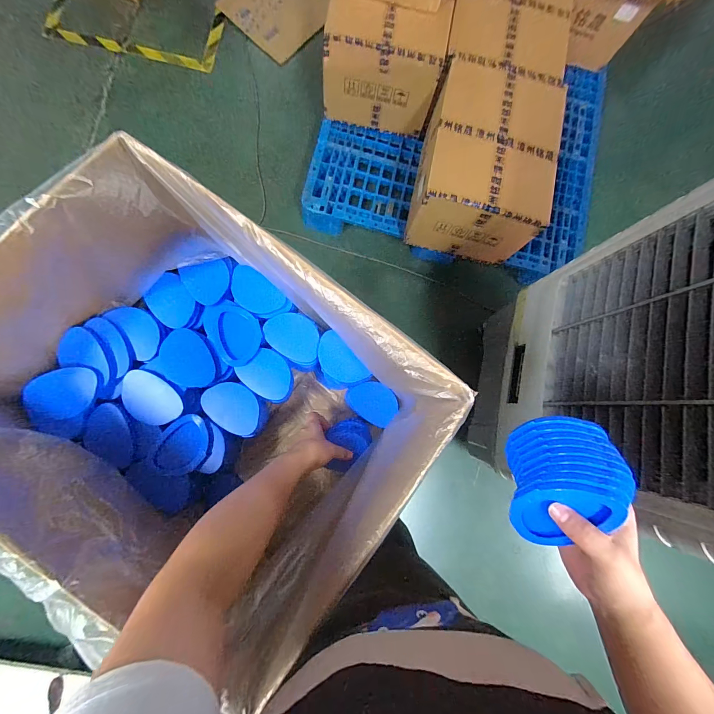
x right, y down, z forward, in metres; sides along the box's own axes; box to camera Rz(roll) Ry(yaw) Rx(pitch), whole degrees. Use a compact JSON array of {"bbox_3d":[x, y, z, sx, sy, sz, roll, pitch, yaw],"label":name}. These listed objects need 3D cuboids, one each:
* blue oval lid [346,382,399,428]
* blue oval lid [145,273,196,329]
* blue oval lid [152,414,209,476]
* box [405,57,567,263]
[{"bbox_3d":[0.030,0.080,0.613,0.091,0.007,0.066,41,81,1],"label":"blue oval lid"},{"bbox_3d":[-0.294,-0.086,0.534,0.062,0.021,0.076,-32,86,-8],"label":"blue oval lid"},{"bbox_3d":[-0.256,0.130,0.497,0.067,0.015,0.085,33,66,-6],"label":"blue oval lid"},{"bbox_3d":[0.411,-0.638,1.137,0.390,0.283,0.491,9,82,-4],"label":"box"}]

